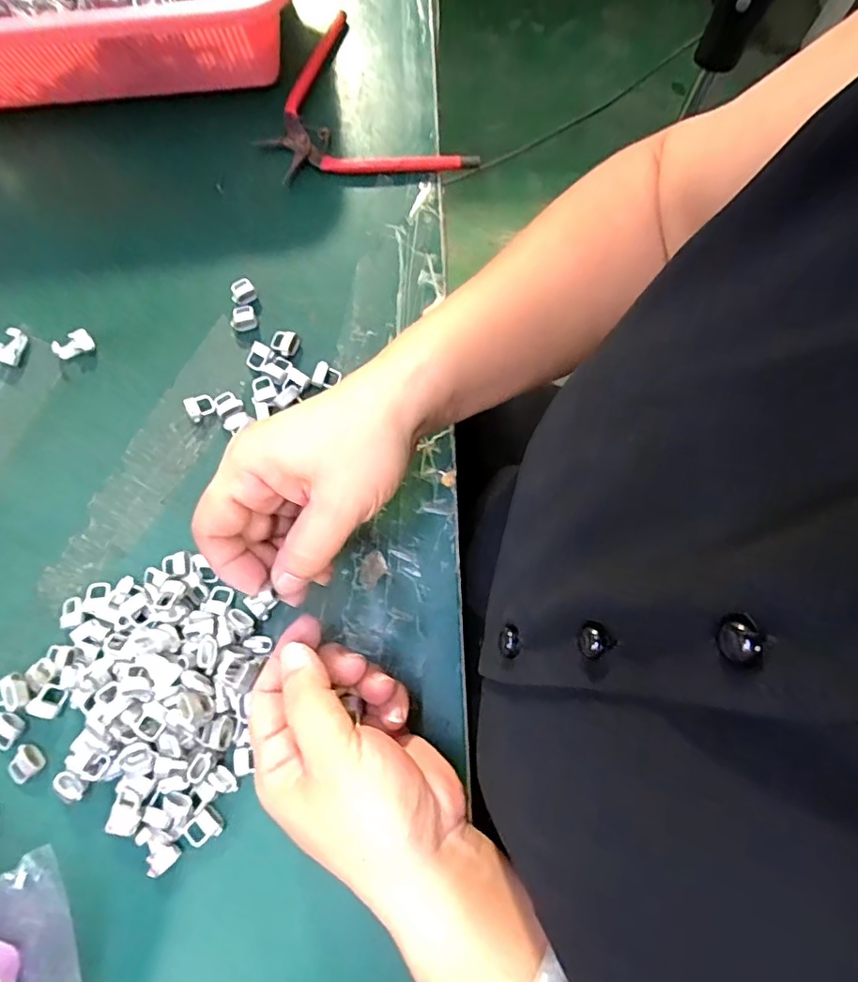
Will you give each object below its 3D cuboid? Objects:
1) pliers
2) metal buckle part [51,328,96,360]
[{"bbox_3d":[-0.055,-0.250,0.381,0.111,0.011,0.144,-34,77,-7],"label":"pliers"},{"bbox_3d":[-0.223,-0.092,0.348,0.023,0.010,0.015,-26,76,-5],"label":"metal buckle part"}]

